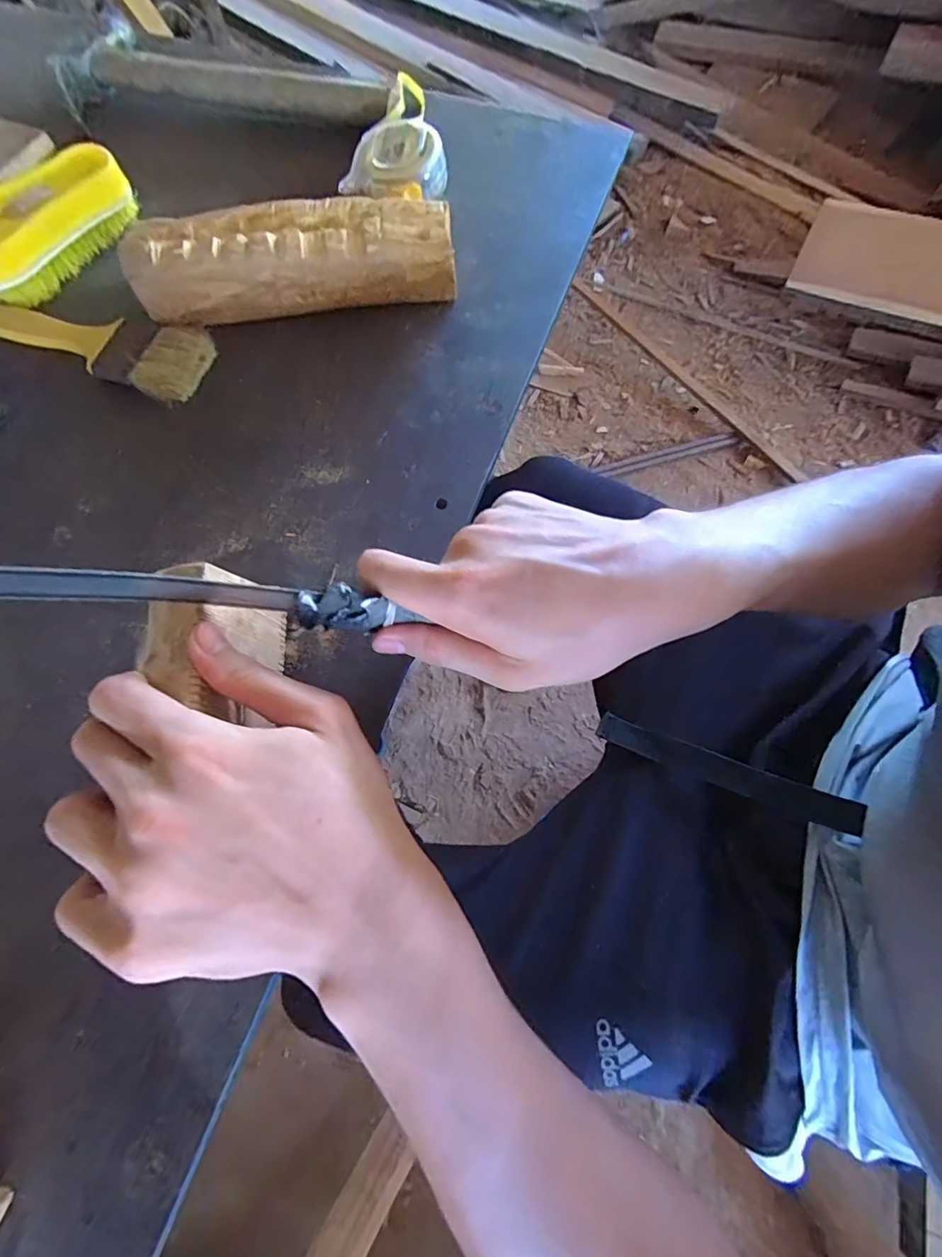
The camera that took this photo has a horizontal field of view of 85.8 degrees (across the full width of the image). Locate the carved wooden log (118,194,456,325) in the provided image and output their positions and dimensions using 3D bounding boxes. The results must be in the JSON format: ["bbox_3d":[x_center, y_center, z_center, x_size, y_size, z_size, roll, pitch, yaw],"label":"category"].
[{"bbox_3d":[-0.113,-0.242,0.329,0.196,0.041,0.050,-9,71,-2],"label":"carved wooden log"}]

